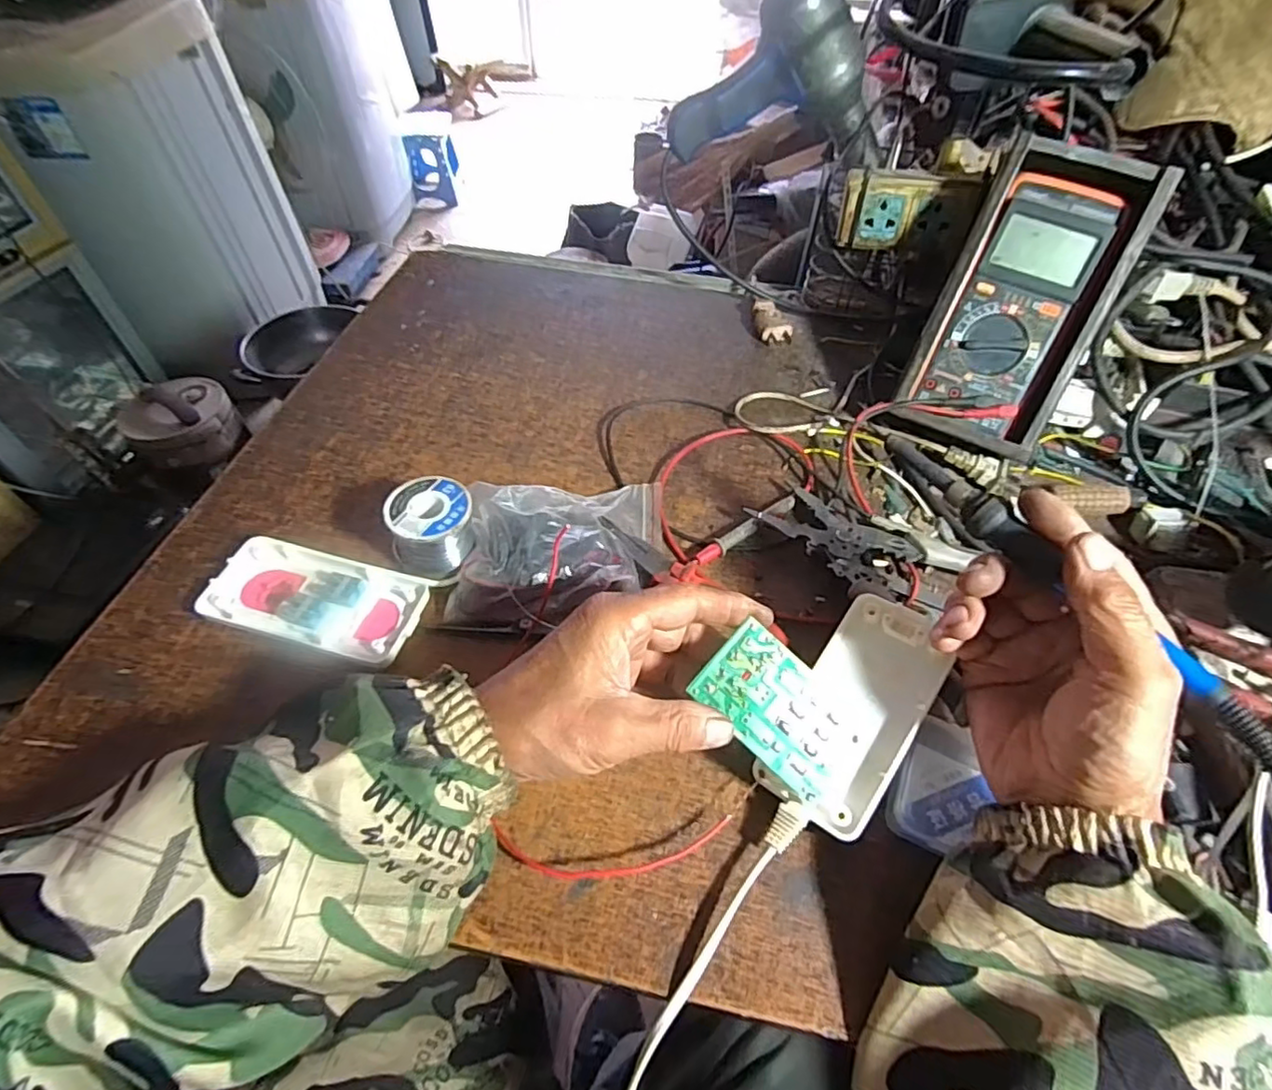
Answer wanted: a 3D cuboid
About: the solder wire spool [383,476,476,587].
[{"bbox_3d":[-0.131,-0.010,0.402,0.049,0.047,0.049,0,51,0],"label":"solder wire spool"}]

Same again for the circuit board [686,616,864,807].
[{"bbox_3d":[0.074,0.084,0.313,0.083,0.004,0.049,43,81,0],"label":"circuit board"}]

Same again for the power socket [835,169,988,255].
[{"bbox_3d":[0.222,-0.275,0.516,0.103,0.054,0.027,12,52,9],"label":"power socket"}]

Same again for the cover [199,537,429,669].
[{"bbox_3d":[-0.195,0.032,0.384,0.124,0.019,0.063,10,52,8],"label":"cover"}]

